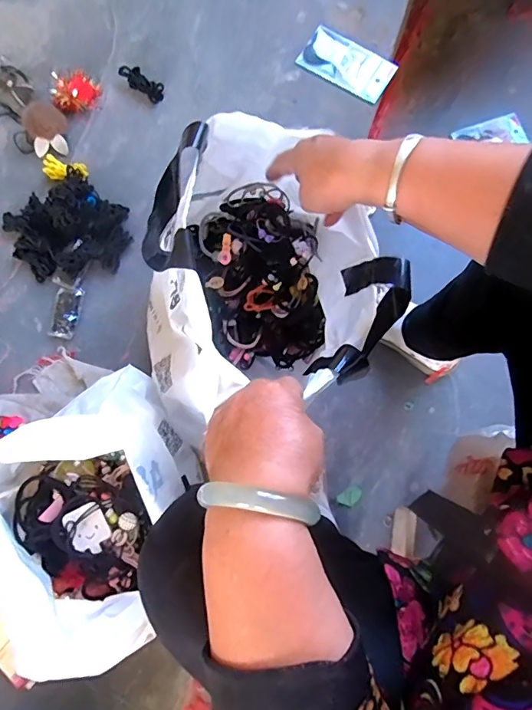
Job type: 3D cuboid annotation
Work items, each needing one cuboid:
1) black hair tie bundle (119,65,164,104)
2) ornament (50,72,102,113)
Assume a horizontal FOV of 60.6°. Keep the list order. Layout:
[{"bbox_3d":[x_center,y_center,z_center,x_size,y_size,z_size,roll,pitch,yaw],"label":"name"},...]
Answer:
[{"bbox_3d":[-0.184,-0.404,0.674,0.074,0.025,0.027,34,81,6],"label":"black hair tie bundle"},{"bbox_3d":[-0.277,-0.387,0.660,0.066,0.035,0.055,-26,80,-4],"label":"ornament"}]

